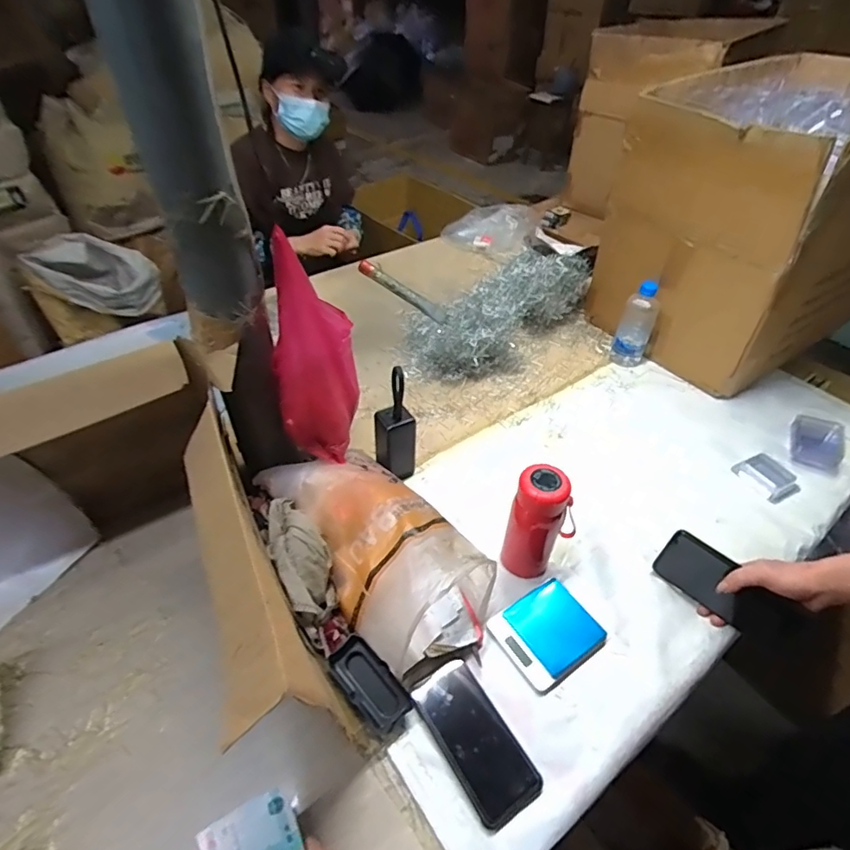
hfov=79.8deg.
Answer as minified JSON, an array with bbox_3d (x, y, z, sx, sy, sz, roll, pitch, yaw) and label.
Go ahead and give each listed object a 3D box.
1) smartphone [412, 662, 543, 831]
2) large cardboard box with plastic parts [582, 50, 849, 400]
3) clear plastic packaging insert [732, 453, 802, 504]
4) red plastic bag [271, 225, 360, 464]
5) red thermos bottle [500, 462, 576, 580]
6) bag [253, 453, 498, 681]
[{"bbox_3d":[0.057,0.355,0.579,0.076,0.016,0.158,-23,49,-24],"label":"smartphone"},{"bbox_3d":[0.703,-0.425,1.082,0.570,0.498,0.420,-27,51,-27],"label":"large cardboard box with plastic parts"},{"bbox_3d":[0.603,0.090,0.896,0.072,0.017,0.089,-18,47,-20],"label":"clear plastic packaging insert"},{"bbox_3d":[-0.151,-0.097,0.706,0.121,0.320,0.064,-14,25,-17],"label":"red plastic bag"},{"bbox_3d":[0.158,0.141,0.701,0.086,0.180,0.059,19,46,17],"label":"red thermos bottle"},{"bbox_3d":[-0.074,0.162,0.705,0.166,0.138,0.349,-32,53,-30],"label":"bag"}]

